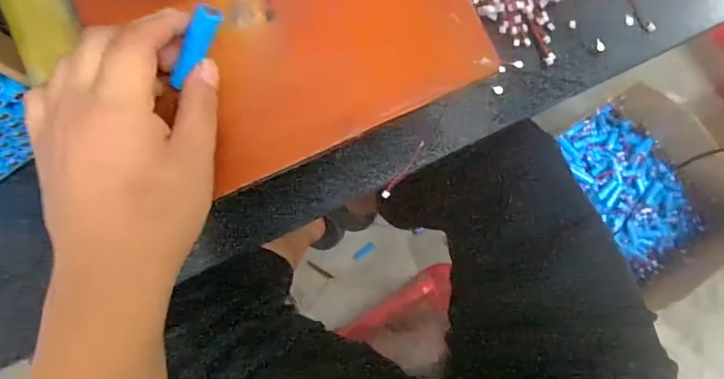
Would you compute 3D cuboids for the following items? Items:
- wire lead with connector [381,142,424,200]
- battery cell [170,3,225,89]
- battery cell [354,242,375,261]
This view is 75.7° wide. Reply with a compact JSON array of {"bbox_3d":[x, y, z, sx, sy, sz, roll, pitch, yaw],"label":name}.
[{"bbox_3d":[0.034,-0.016,0.379,0.007,0.005,0.055,37,87,8],"label":"wire lead with connector"},{"bbox_3d":[-0.091,-0.075,0.249,0.013,0.011,0.048,41,112,8],"label":"battery cell"},{"bbox_3d":[0.006,0.145,1.090,0.053,0.020,0.019,-35,81,-1],"label":"battery cell"}]

